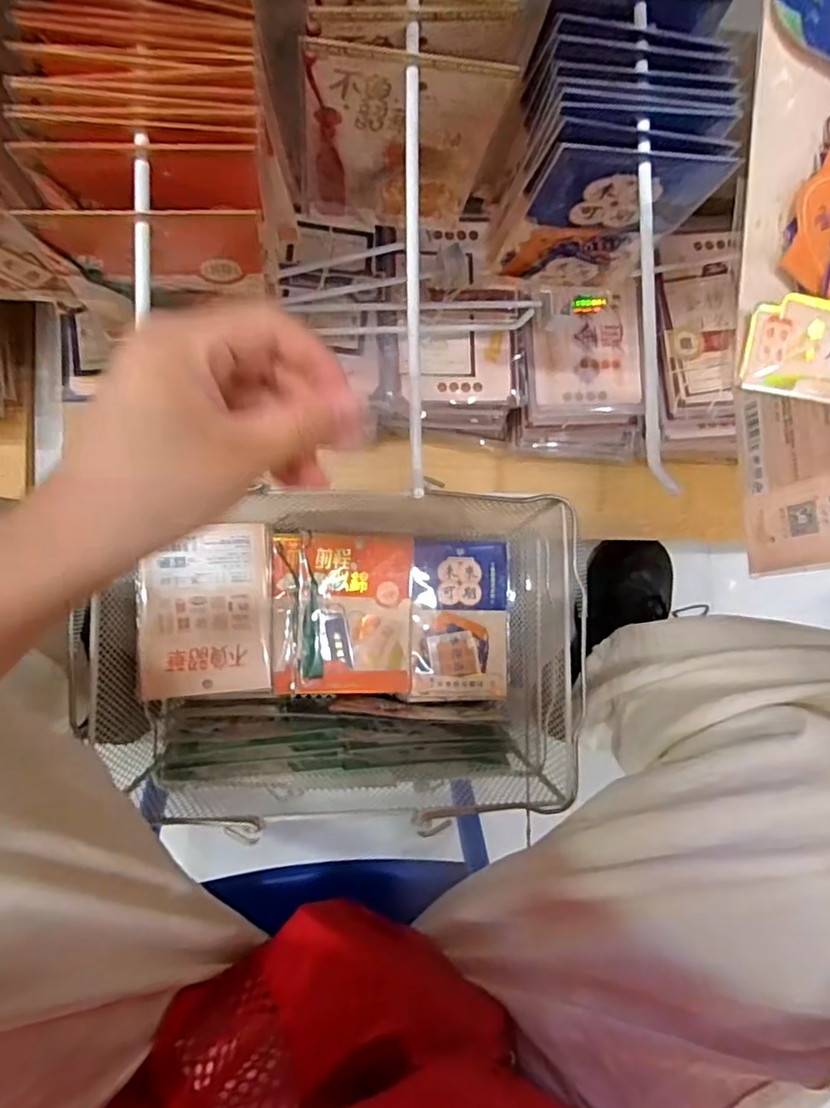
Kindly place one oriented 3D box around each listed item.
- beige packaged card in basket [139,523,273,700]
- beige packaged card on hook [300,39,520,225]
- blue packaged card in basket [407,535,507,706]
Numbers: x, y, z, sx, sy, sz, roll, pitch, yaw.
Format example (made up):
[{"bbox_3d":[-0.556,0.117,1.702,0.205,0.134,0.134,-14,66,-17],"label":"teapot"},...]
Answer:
[{"bbox_3d":[-0.170,0.046,0.497,0.103,0.014,0.137,-1,88,-22],"label":"beige packaged card in basket"},{"bbox_3d":[-0.009,-0.221,0.332,0.100,0.116,0.012,1,89,-8],"label":"beige packaged card on hook"},{"bbox_3d":[0.042,0.061,0.561,0.090,0.019,0.146,2,89,-8],"label":"blue packaged card in basket"}]

